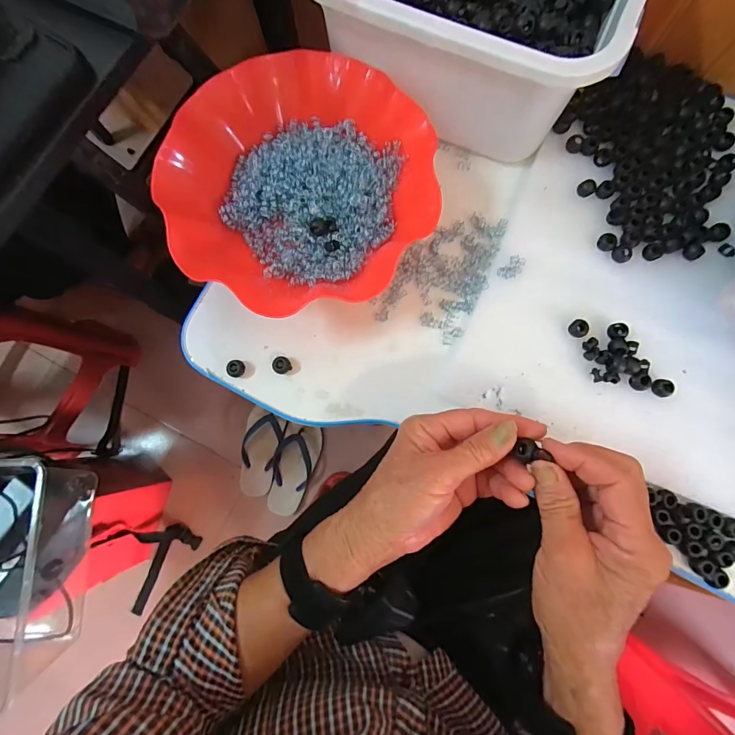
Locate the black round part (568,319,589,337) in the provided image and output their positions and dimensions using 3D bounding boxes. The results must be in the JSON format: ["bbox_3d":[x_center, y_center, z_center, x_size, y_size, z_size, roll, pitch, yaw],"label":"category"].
[{"bbox_3d":[0.183,-0.034,0.342,0.015,0.006,0.016,0,80,1],"label":"black round part"}]

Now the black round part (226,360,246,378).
[{"bbox_3d":[-0.117,0.001,0.353,0.014,0.012,0.015,0,80,1],"label":"black round part"}]

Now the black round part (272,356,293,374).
[{"bbox_3d":[-0.076,-0.002,0.352,0.015,0.013,0.014,0,80,1],"label":"black round part"}]

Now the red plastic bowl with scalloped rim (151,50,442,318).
[{"bbox_3d":[-0.060,-0.153,0.349,0.206,0.067,0.214,0,80,1],"label":"red plastic bowl with scalloped rim"}]

